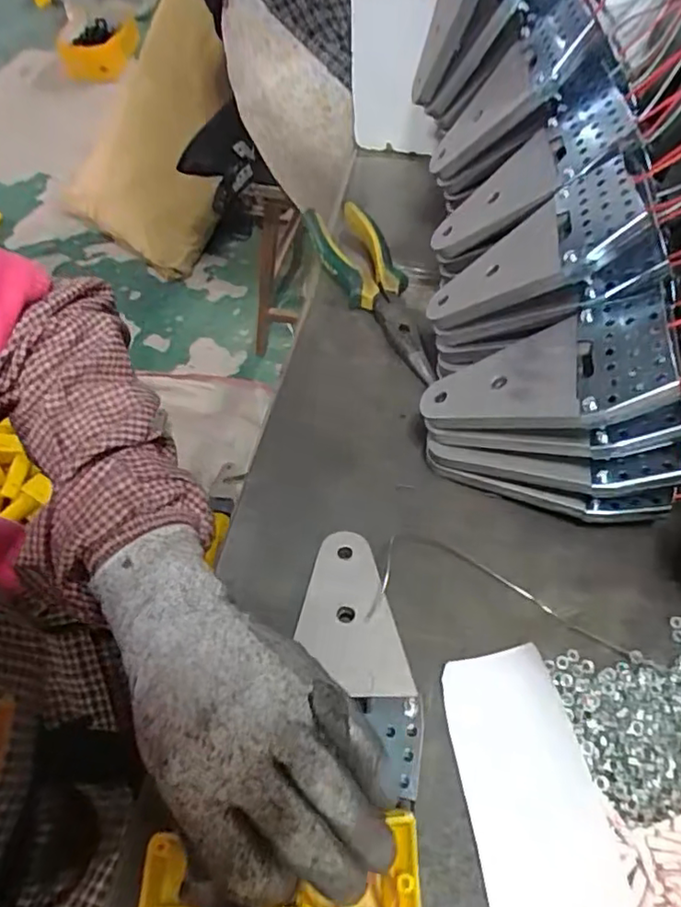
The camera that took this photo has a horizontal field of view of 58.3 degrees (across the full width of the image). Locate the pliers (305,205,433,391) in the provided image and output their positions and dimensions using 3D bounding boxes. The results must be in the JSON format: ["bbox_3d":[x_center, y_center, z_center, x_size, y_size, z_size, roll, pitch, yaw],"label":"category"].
[{"bbox_3d":[0.026,-0.128,0.464,0.049,0.030,0.184,-21,57,-10],"label":"pliers"}]

